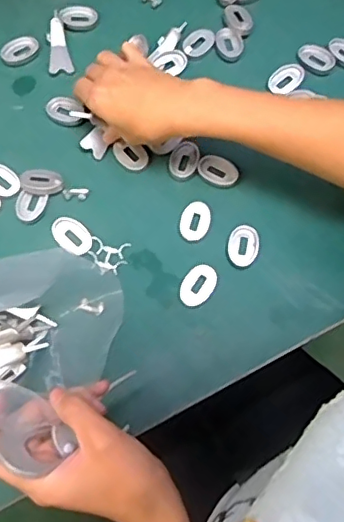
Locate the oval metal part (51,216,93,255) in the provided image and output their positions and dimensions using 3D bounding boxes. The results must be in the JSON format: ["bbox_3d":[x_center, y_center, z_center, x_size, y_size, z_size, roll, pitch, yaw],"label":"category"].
[{"bbox_3d":[-0.088,-0.023,0.491,0.038,0.006,0.027,42,75,12],"label":"oval metal part"}]

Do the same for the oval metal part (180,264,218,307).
[{"bbox_3d":[0.023,0.021,0.480,0.026,0.004,0.039,37,74,10],"label":"oval metal part"}]

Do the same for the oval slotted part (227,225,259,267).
[{"bbox_3d":[0.063,-0.014,0.491,0.027,0.004,0.037,7,71,1],"label":"oval slotted part"}]

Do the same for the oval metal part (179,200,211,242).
[{"bbox_3d":[0.021,-0.037,0.499,0.026,0.004,0.039,16,72,4],"label":"oval metal part"}]

